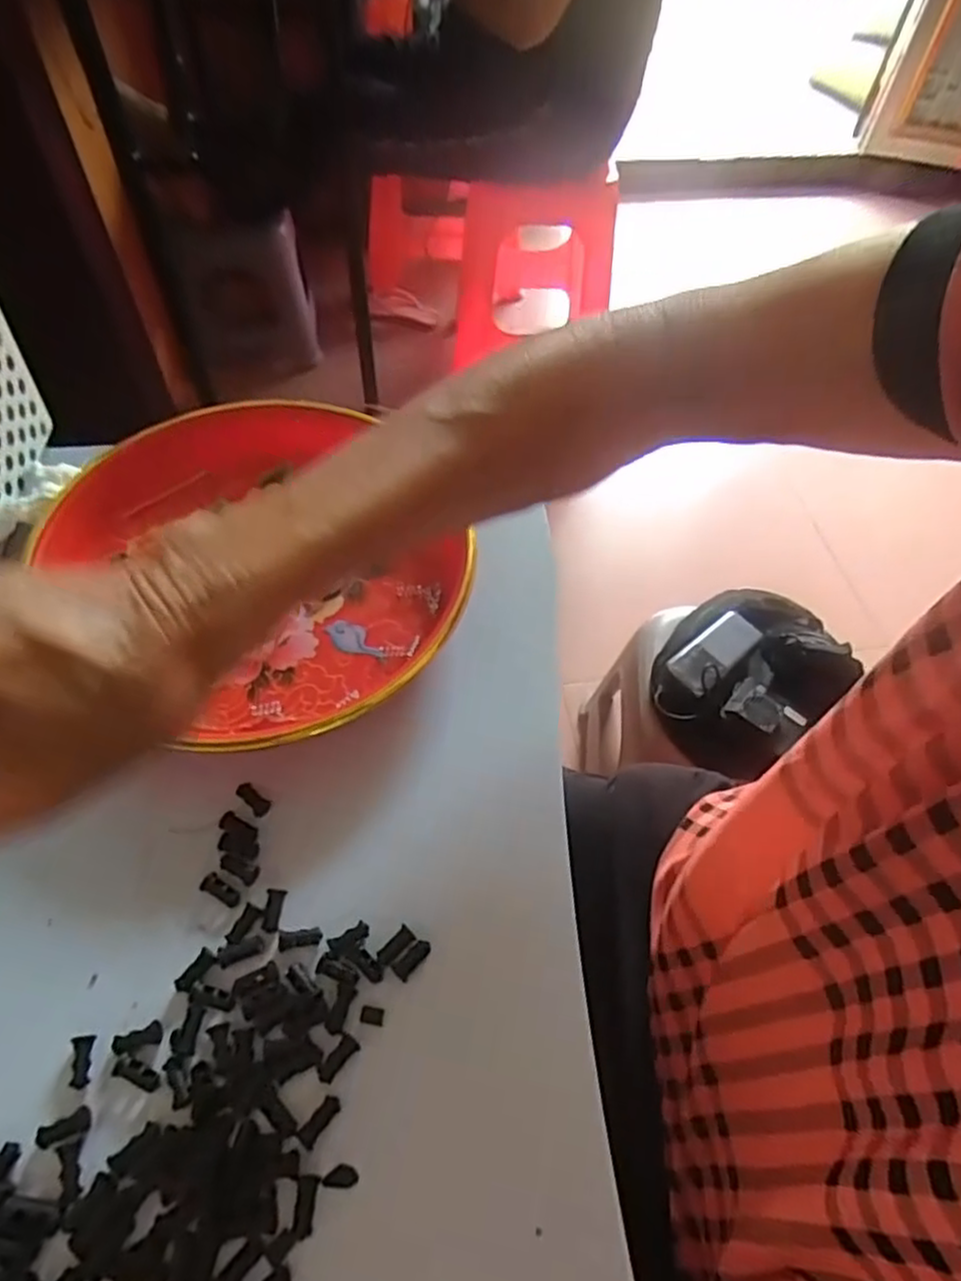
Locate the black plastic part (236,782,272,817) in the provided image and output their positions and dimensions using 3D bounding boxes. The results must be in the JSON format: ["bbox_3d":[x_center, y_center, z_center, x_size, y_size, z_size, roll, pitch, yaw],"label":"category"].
[{"bbox_3d":[-0.101,0.071,0.307,0.019,0.005,0.008,39,62,21],"label":"black plastic part"}]

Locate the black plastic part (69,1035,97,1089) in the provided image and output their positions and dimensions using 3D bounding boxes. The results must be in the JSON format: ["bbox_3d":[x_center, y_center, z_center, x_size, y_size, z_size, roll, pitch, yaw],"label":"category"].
[{"bbox_3d":[-0.143,0.151,0.246,0.007,0.004,0.017,-7,56,-8],"label":"black plastic part"}]

